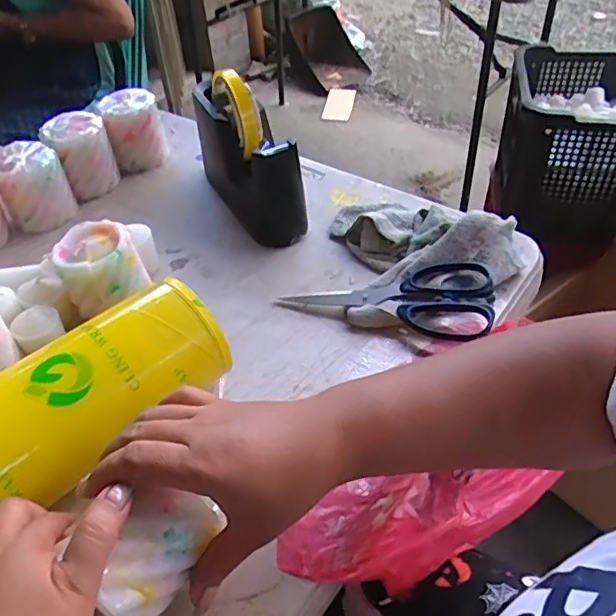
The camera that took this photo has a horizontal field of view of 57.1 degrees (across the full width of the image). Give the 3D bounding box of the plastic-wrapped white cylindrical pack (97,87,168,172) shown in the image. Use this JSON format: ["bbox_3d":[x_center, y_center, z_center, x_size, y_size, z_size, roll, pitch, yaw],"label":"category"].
[{"bbox_3d":[-0.209,-0.214,0.680,0.067,0.078,0.055,-15,46,-12],"label":"plastic-wrapped white cylindrical pack"}]

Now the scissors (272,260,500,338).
[{"bbox_3d":[0.069,-0.016,0.496,0.180,0.029,0.080,14,47,17],"label":"scissors"}]

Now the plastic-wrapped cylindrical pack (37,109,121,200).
[{"bbox_3d":[-0.255,-0.173,0.641,0.065,0.076,0.065,-18,46,-15],"label":"plastic-wrapped cylindrical pack"}]

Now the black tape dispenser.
[{"bbox_3d":[-0.066,-0.157,0.583,0.051,0.129,0.174,-24,48,-20],"label":"black tape dispenser"}]

